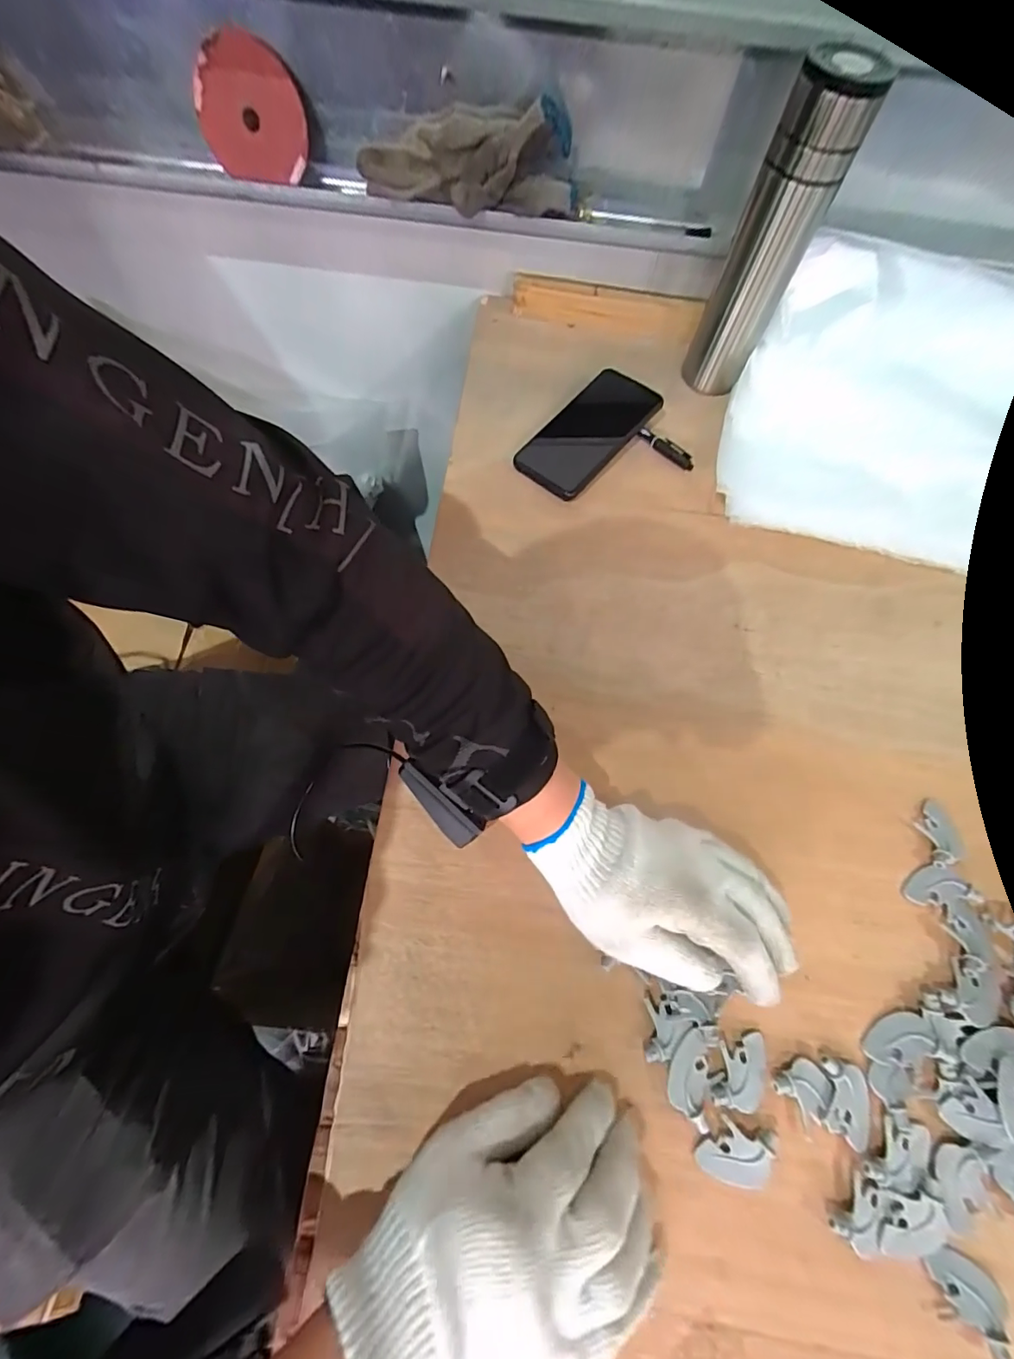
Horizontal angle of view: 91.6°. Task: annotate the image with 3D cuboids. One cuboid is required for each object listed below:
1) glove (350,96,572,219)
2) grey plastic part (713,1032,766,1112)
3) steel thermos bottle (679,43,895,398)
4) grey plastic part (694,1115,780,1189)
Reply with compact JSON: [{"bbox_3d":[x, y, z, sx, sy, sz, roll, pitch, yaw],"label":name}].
[{"bbox_3d":[-0.037,-0.515,0.488,0.212,0.075,0.064,4,67,-1],"label":"glove"},{"bbox_3d":[0.149,0.247,0.311,0.031,0.004,0.043,16,68,4],"label":"grey plastic part"},{"bbox_3d":[0.236,-0.391,0.452,0.066,0.226,0.057,24,69,7],"label":"steel thermos bottle"},{"bbox_3d":[0.138,0.285,0.295,0.044,0.010,0.031,13,68,3],"label":"grey plastic part"}]

